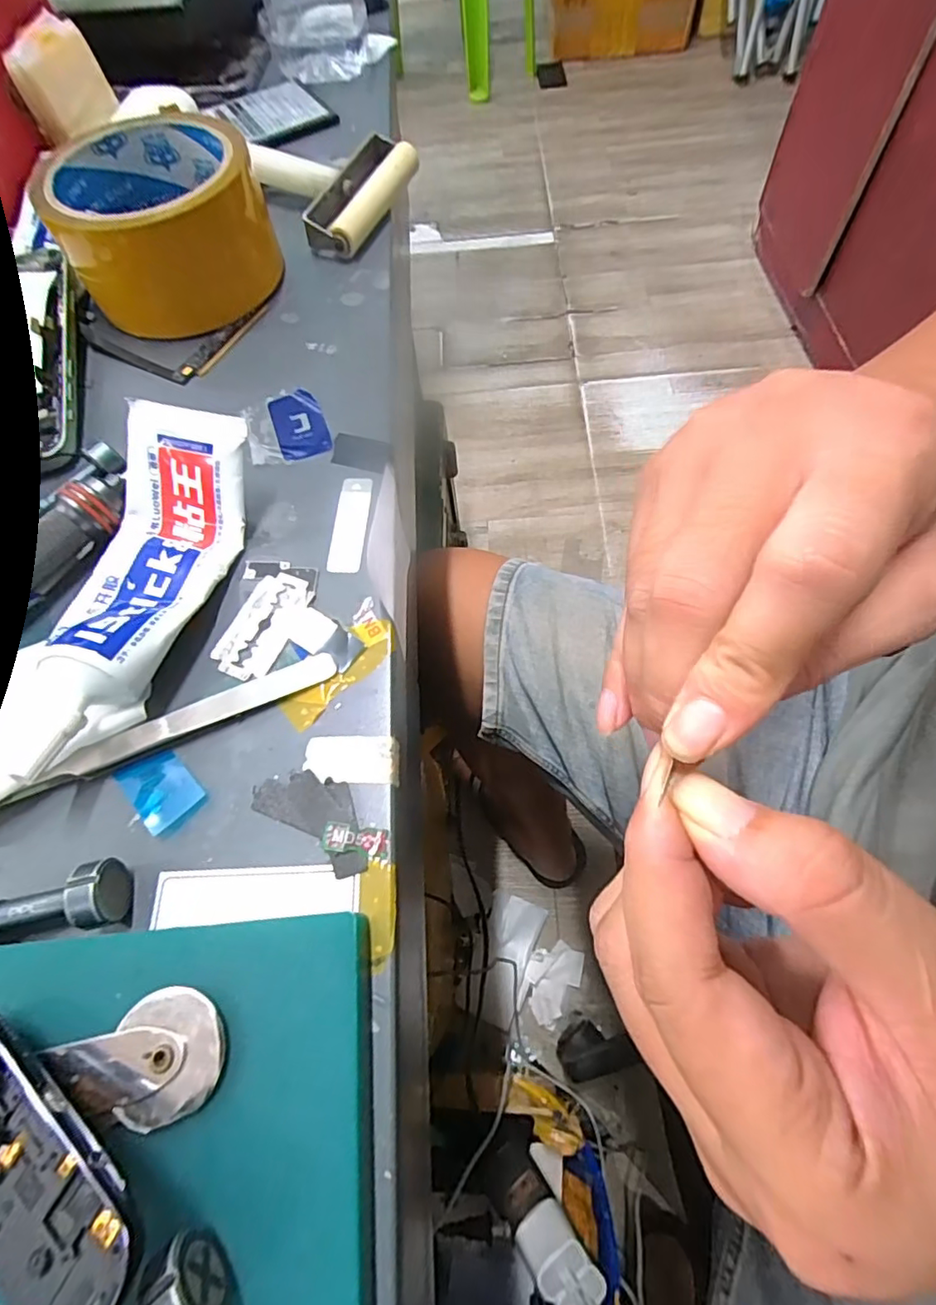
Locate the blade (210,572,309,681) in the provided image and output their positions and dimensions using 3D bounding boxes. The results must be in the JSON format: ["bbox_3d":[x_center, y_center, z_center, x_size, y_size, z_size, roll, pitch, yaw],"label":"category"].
[{"bbox_3d":[-0.074,-0.011,0.203,0.022,0.004,0.042,18,66,12],"label":"blade"}]

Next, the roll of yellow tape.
[{"bbox_3d":[-0.145,-0.204,0.275,0.093,0.050,0.099,-32,66,-12],"label":"roll of yellow tape"}]

